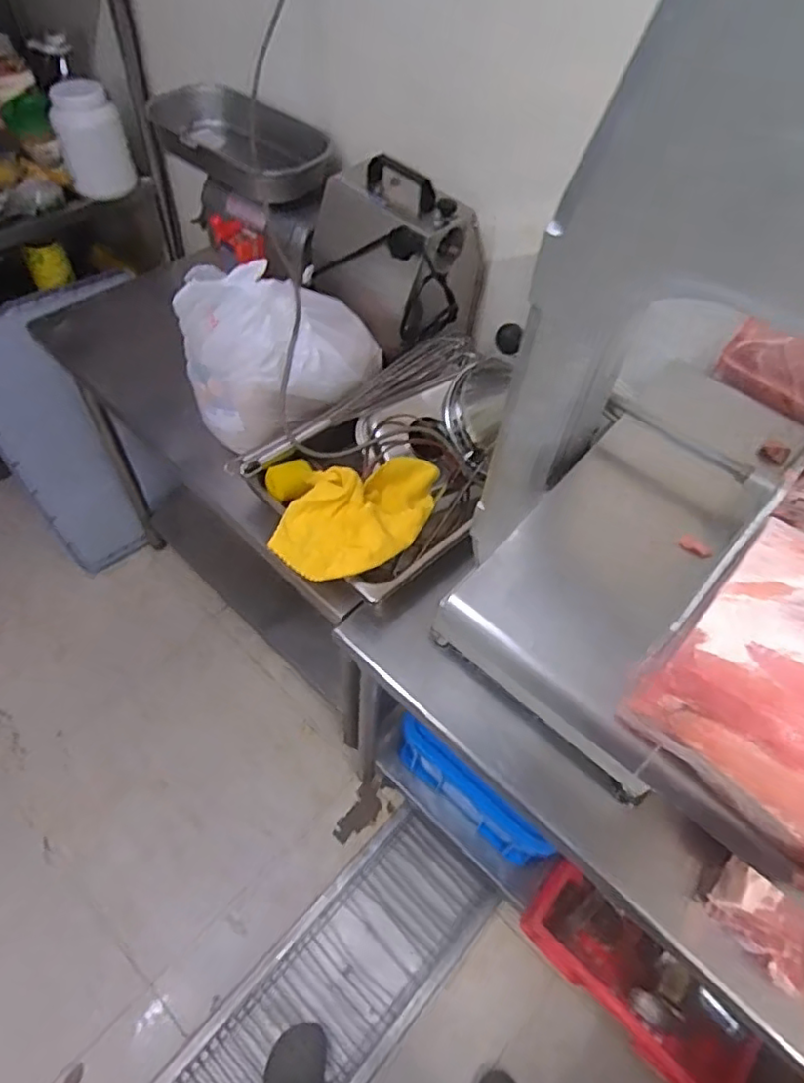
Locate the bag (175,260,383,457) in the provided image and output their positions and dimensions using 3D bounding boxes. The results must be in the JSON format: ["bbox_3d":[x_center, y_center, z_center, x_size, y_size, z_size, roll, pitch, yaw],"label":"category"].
[{"bbox_3d":[-0.181,-0.307,0.981,0.315,0.216,0.221,-11,56,-13],"label":"bag"}]

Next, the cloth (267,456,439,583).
[{"bbox_3d":[-0.055,-0.047,0.908,0.174,0.079,0.256,34,58,18],"label":"cloth"}]

